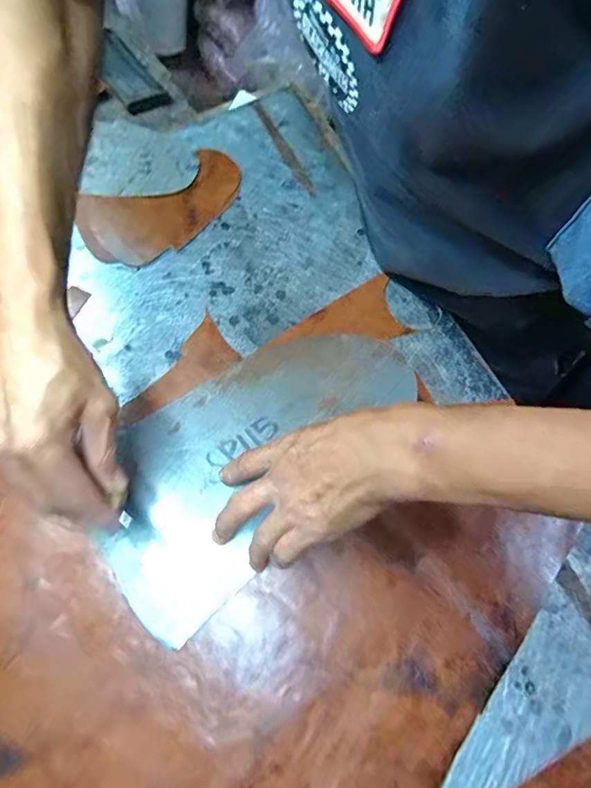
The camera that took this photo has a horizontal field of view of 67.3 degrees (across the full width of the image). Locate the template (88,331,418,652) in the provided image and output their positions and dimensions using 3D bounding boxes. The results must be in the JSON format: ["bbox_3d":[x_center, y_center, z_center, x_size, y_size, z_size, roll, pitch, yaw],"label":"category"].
[{"bbox_3d":[-0.036,0.040,0.376,0.146,0.006,0.292,43,74,12],"label":"template"}]

